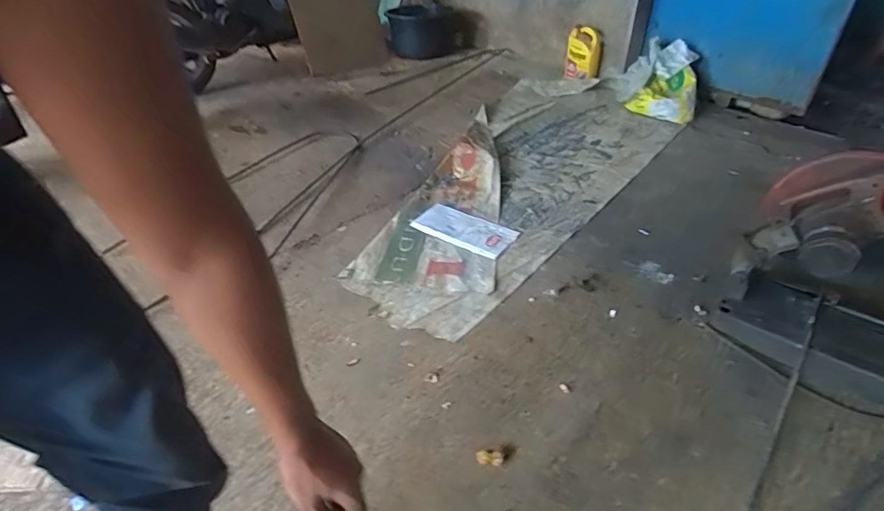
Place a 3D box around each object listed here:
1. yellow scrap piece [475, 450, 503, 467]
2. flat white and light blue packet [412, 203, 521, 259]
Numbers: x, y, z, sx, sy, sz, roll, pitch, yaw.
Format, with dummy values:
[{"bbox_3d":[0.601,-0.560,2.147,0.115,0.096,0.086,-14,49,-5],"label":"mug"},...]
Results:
[{"bbox_3d":[0.100,0.429,1.014,0.057,0.020,0.030,2,38,6],"label":"yellow scrap piece"},{"bbox_3d":[0.075,-0.095,1.705,0.367,0.015,0.168,25,46,31],"label":"flat white and light blue packet"}]

